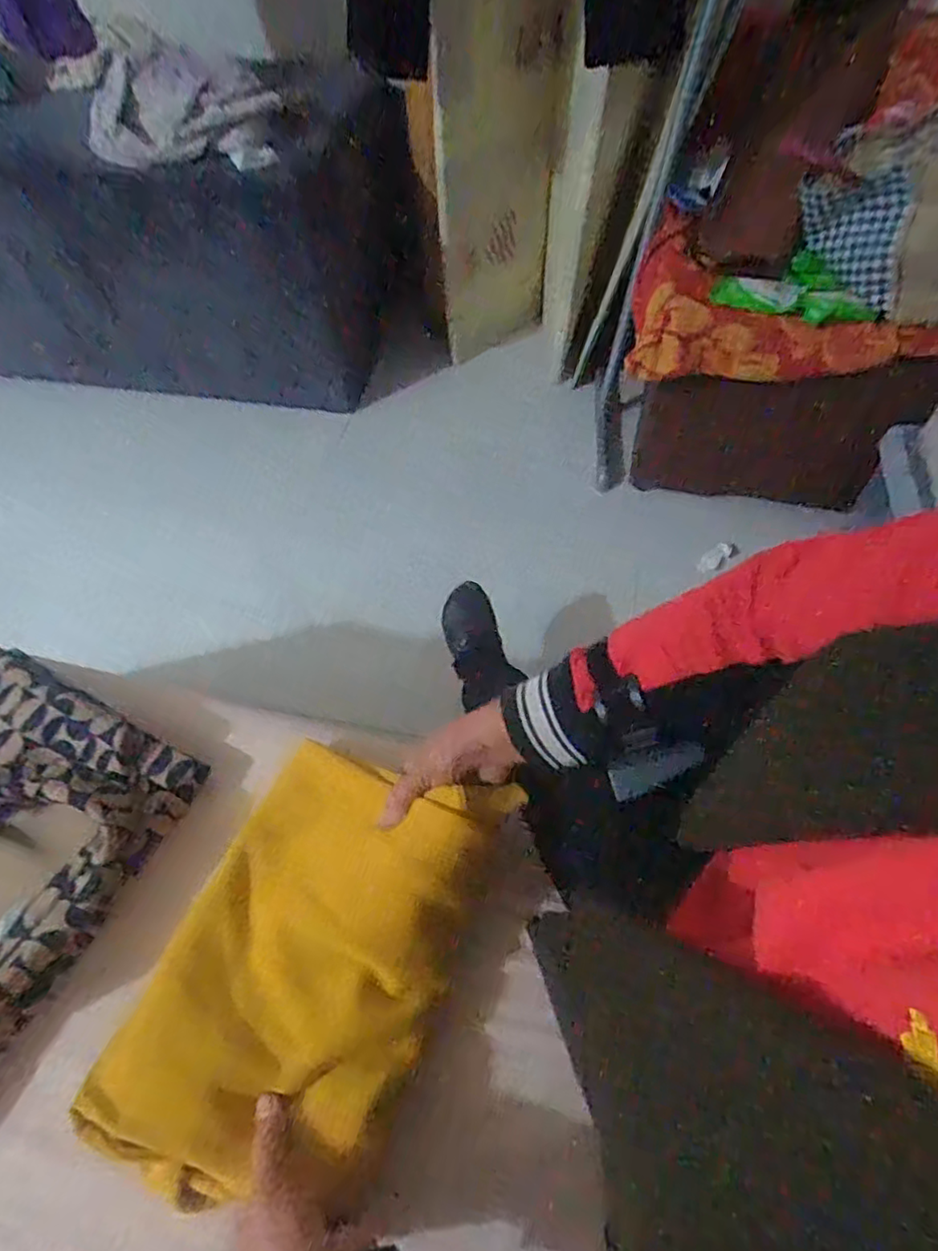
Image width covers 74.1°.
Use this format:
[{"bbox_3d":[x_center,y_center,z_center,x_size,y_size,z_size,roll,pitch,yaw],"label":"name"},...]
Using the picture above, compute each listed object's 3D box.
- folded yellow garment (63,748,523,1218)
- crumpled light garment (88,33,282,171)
[{"bbox_3d":[-0.116,0.245,0.480,0.199,0.068,0.308,17,58,13],"label":"folded yellow garment"},{"bbox_3d":[-0.532,-0.967,1.154,0.378,0.130,0.202,19,59,14],"label":"crumpled light garment"}]

